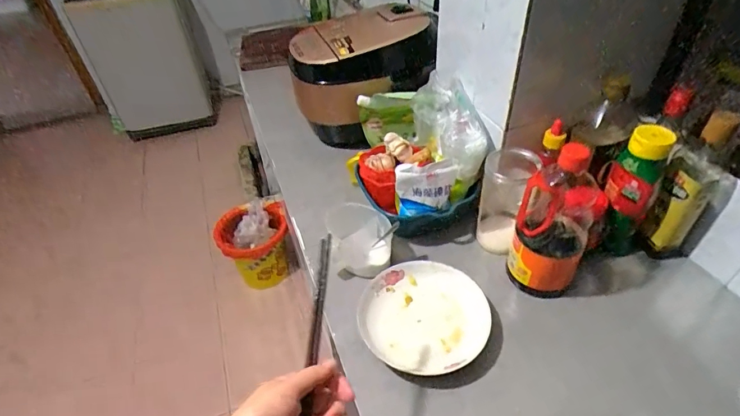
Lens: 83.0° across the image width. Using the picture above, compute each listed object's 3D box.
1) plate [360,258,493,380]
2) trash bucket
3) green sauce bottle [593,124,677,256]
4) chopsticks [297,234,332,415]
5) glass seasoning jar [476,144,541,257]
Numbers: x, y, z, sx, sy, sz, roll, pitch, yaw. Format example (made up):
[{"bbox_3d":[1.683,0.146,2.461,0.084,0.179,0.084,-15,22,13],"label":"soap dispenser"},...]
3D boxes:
[{"bbox_3d":[0.079,0.159,0.639,0.185,0.035,0.183,-2,42,2],"label":"plate"},{"bbox_3d":[-0.440,0.159,1.652,0.266,0.347,0.240,-13,43,-11],"label":"trash bucket"},{"bbox_3d":[0.414,-0.028,0.670,0.073,0.213,0.078,0,42,4],"label":"green sauce bottle"},{"bbox_3d":[-0.056,0.145,0.412,0.013,0.017,0.249,1,62,5],"label":"chopsticks"},{"bbox_3d":[0.230,-0.011,0.710,0.075,0.176,0.078,-2,42,2],"label":"glass seasoning jar"}]

